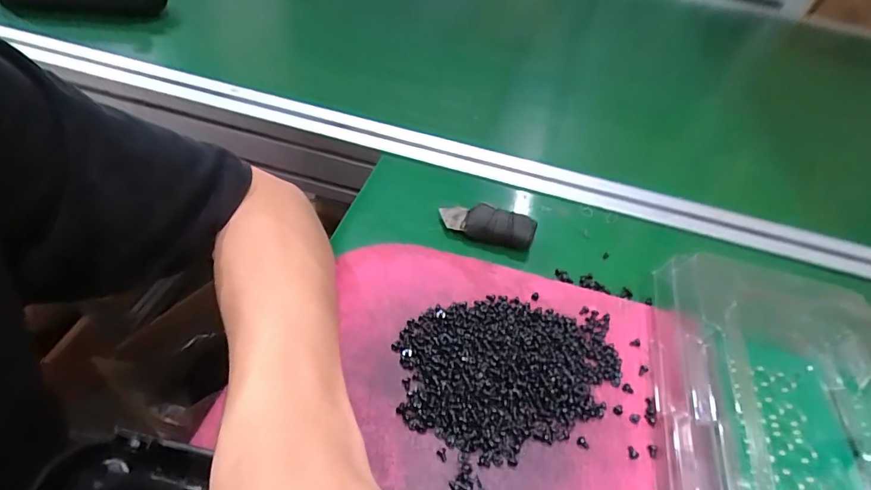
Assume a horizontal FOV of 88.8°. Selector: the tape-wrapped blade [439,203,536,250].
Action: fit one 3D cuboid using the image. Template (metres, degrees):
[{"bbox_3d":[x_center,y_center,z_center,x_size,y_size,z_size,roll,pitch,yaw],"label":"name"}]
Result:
[{"bbox_3d":[0.040,-0.016,0.341,0.071,0.018,0.024,15,47,7],"label":"tape-wrapped blade"}]

